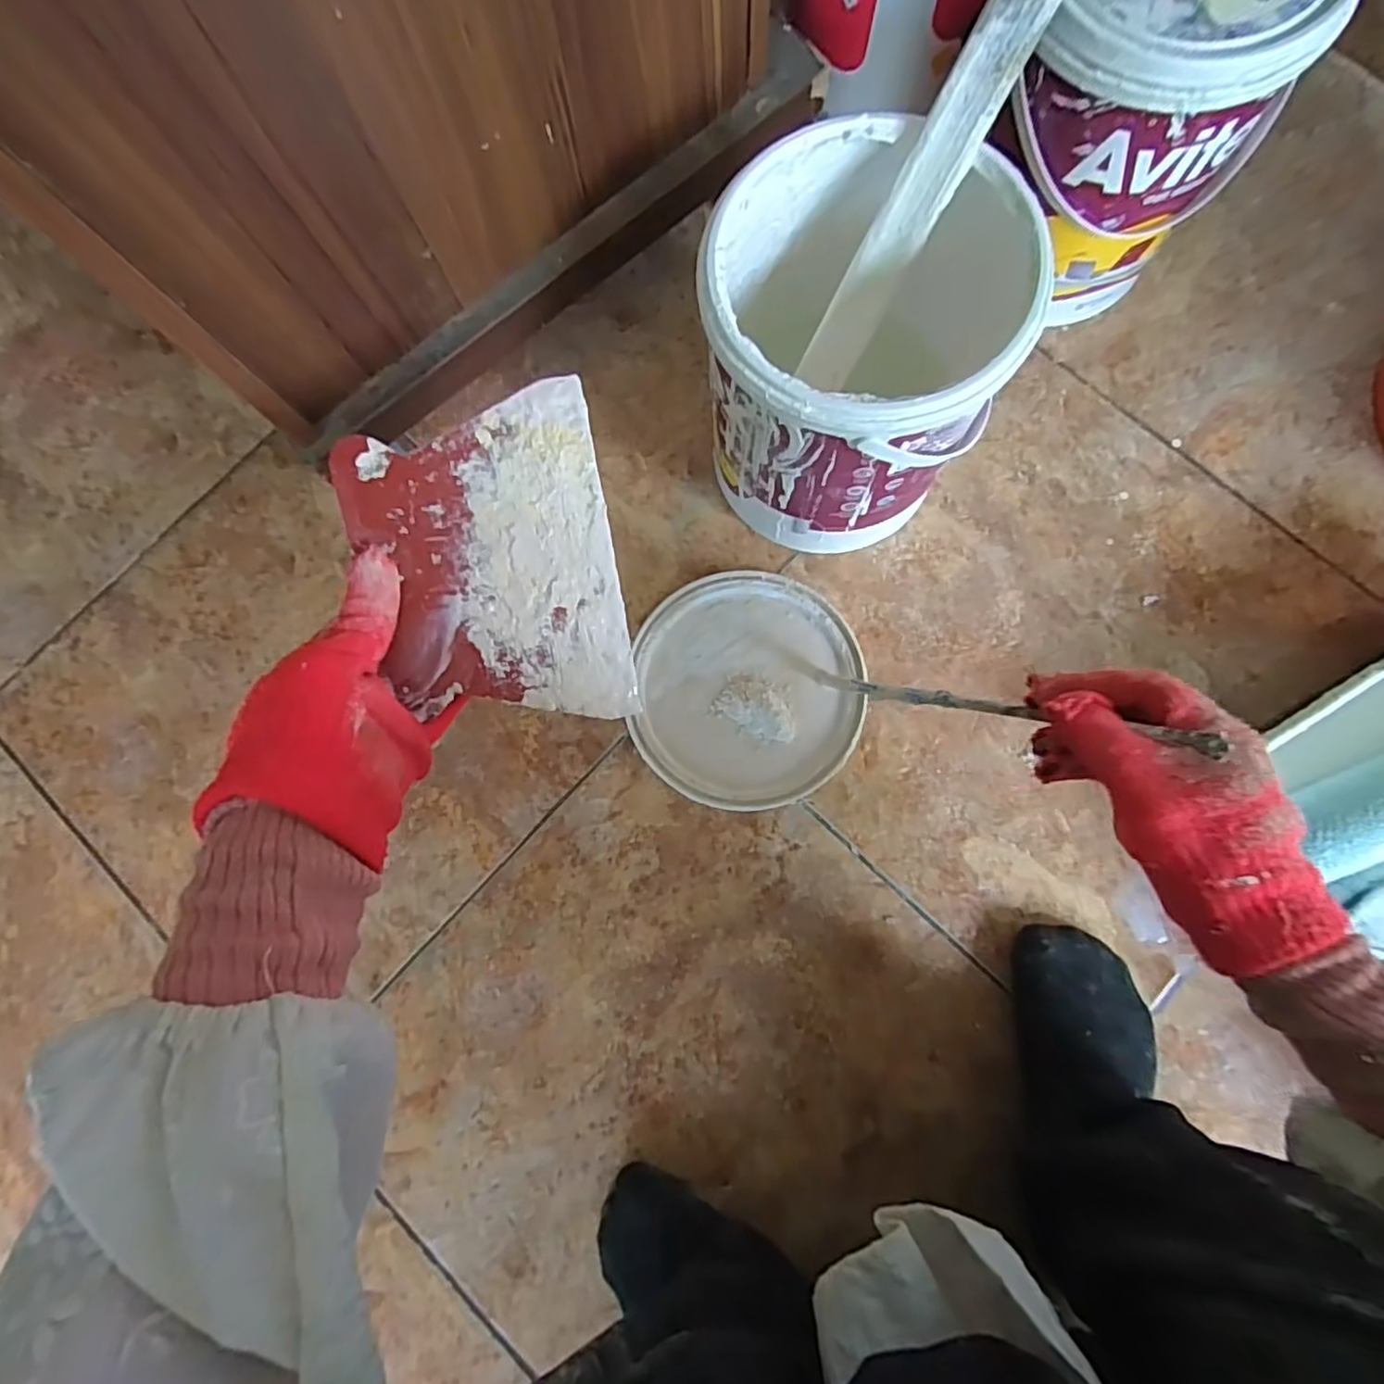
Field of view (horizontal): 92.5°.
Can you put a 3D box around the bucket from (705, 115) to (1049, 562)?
[{"bbox_3d":[0.100,-0.204,0.438,0.174,0.193,0.167,0,81,3],"label":"bucket"}]

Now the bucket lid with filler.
[{"bbox_3d":[0.042,-0.003,0.499,0.166,0.018,0.172,0,81,3],"label":"bucket lid with filler"}]

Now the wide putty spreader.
[{"bbox_3d":[-0.098,-0.061,0.336,0.121,0.004,0.162,-14,97,-13],"label":"wide putty spreader"}]

